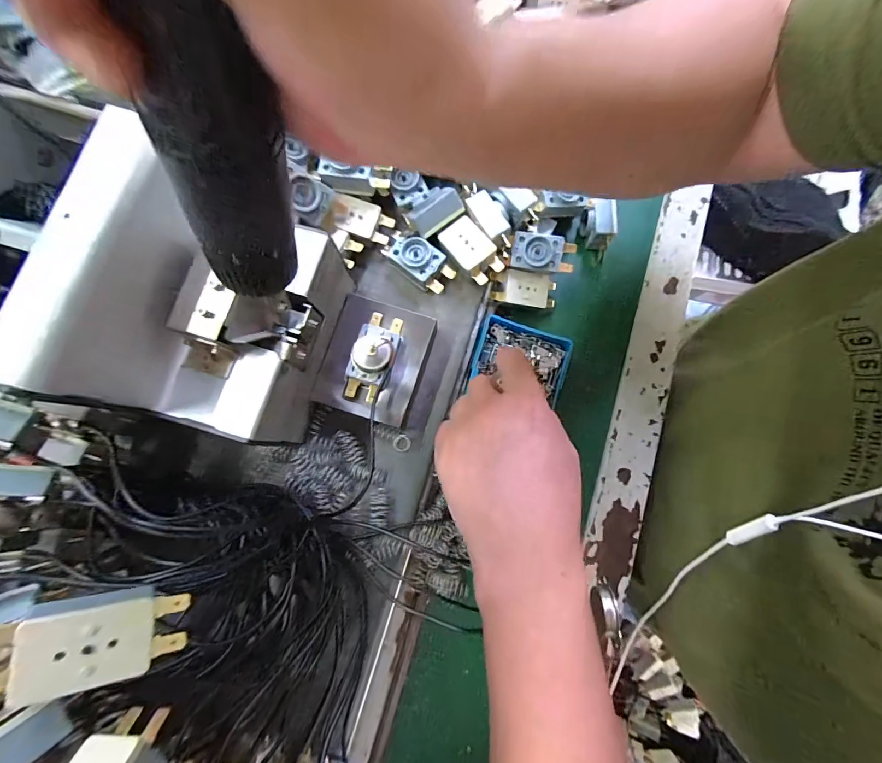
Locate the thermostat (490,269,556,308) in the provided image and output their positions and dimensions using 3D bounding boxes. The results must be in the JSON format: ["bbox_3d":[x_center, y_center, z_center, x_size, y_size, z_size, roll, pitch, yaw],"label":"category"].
[{"bbox_3d":[0.067,-0.076,0.329,0.055,0.018,0.027,4,95,-17],"label":"thermostat"}]

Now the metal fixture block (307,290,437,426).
[{"bbox_3d":[-0.046,-0.014,0.286,0.066,0.025,0.079,17,80,3],"label":"metal fixture block"}]

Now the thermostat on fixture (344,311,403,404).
[{"bbox_3d":[-0.045,-0.018,0.267,0.028,0.019,0.059,13,80,2],"label":"thermostat on fixture"}]

